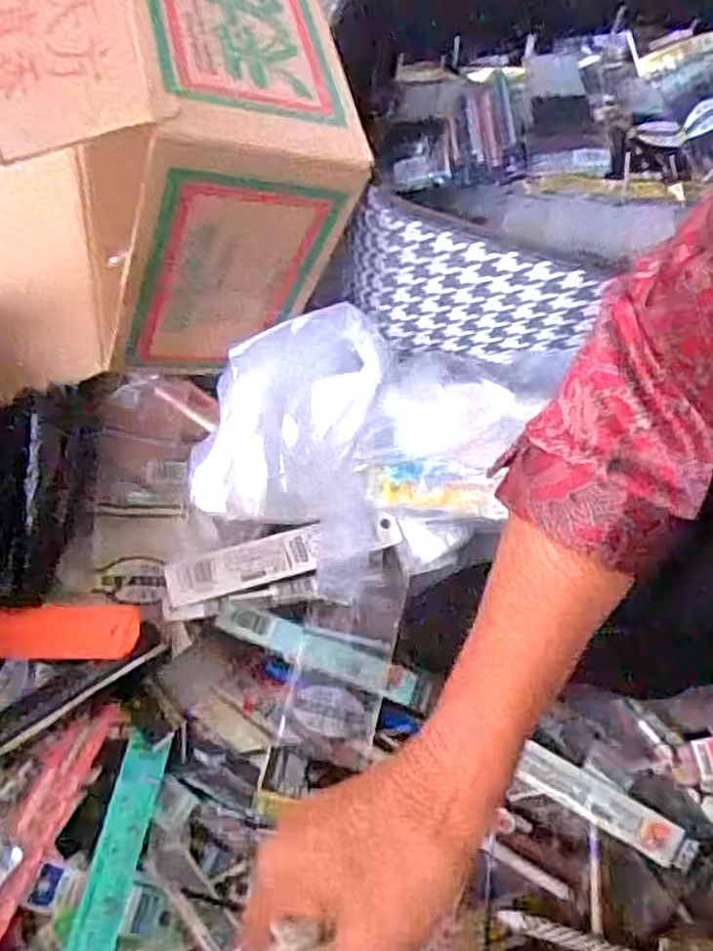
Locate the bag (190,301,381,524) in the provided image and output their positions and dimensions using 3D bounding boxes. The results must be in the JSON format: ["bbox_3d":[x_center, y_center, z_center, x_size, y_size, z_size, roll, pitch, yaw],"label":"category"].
[{"bbox_3d":[-0.051,-0.042,0.513,0.121,0.085,0.128,6,67,3],"label":"bag"}]

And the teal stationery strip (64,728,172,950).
[{"bbox_3d":[-0.139,0.226,0.416,0.027,0.013,0.155,6,45,1],"label":"teal stationery strip"}]

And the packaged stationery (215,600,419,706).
[{"bbox_3d":[-0.027,0.118,0.496,0.141,0.007,0.023,20,68,8],"label":"packaged stationery"}]

